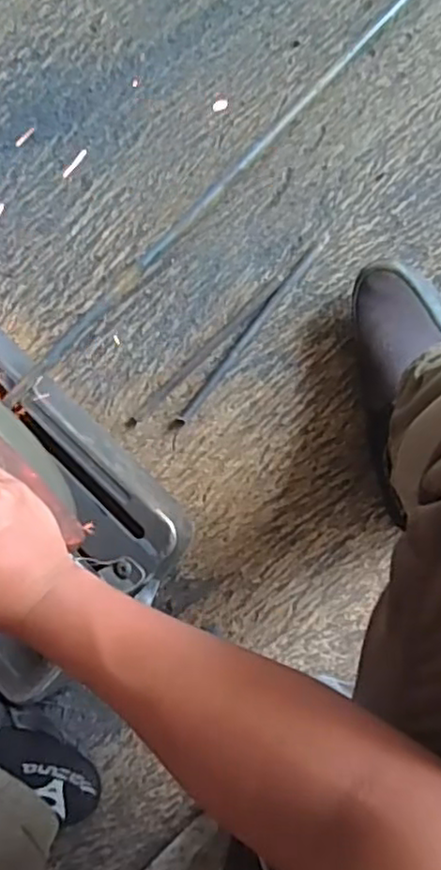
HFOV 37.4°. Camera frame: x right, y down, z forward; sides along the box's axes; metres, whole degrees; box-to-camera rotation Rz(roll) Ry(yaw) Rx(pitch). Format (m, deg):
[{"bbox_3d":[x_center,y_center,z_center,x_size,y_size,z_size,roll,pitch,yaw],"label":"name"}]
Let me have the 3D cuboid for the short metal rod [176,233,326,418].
[{"bbox_3d":[0.035,-0.116,0.711,0.012,0.004,0.247,39,92,9],"label":"short metal rod"}]

